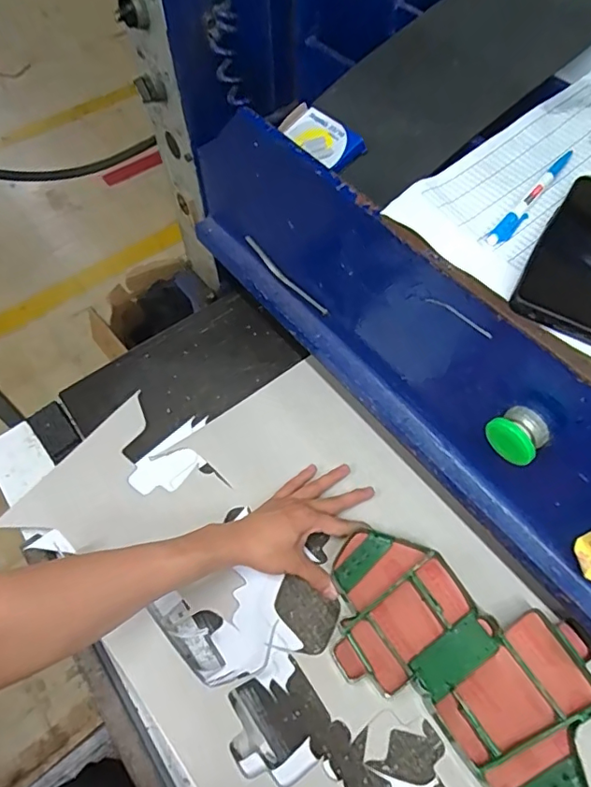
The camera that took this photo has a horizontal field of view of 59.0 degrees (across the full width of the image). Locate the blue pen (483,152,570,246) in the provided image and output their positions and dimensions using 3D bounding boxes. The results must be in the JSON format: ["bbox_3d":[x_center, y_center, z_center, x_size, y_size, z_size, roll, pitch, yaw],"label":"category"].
[{"bbox_3d":[0.190,-0.157,0.412,0.013,0.009,0.136,35,65,21],"label":"blue pen"}]

